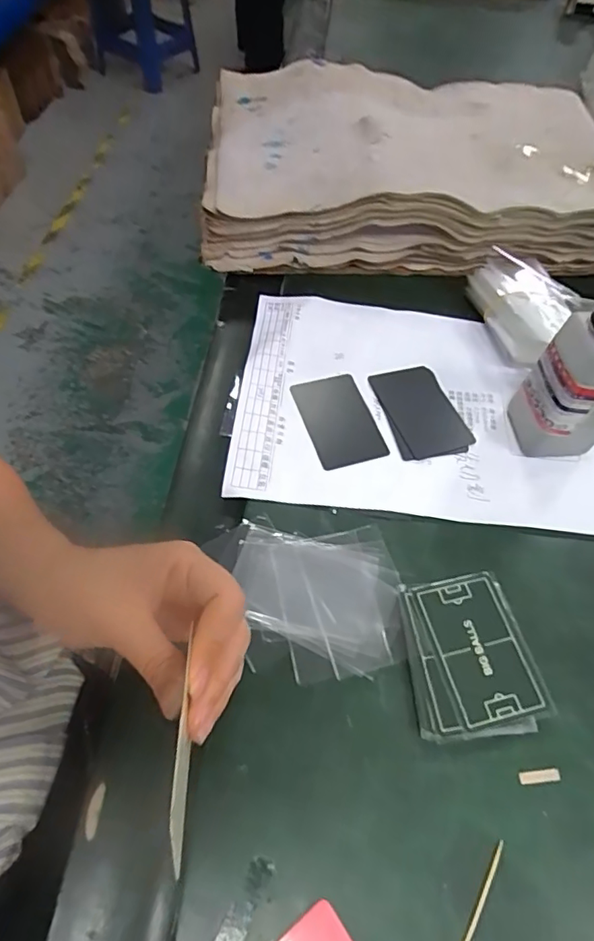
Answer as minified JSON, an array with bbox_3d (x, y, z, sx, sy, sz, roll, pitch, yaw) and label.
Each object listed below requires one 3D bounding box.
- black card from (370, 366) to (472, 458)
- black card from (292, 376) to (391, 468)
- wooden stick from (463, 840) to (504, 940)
[{"bbox_3d":[0.098,-0.050,0.427,0.053,0.004,0.087,-16,60,-14],"label":"black card"},{"bbox_3d":[0.033,-0.040,0.422,0.055,0.004,0.085,-14,60,-13],"label":"black card"},{"bbox_3d":[0.089,0.212,0.259,0.004,0.004,0.062,32,61,15],"label":"wooden stick"}]

